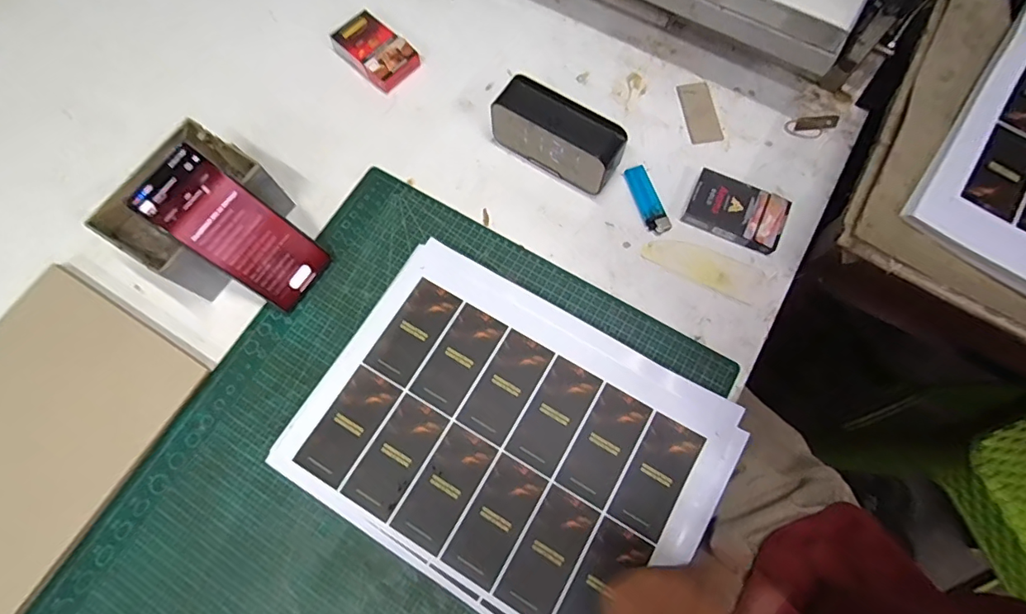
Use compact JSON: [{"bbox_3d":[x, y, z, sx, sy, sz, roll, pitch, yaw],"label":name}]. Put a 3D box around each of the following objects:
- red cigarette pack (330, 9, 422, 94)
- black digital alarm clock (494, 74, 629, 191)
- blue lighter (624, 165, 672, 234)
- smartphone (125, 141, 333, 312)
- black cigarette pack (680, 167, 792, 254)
[{"bbox_3d":[-0.160,-0.301,0.589,0.101,0.026,0.063,39,77,12],"label":"red cigarette pack"},{"bbox_3d":[0.049,-0.179,0.528,0.137,0.070,0.044,32,75,10],"label":"black digital alarm clock"},{"bbox_3d":[0.145,-0.116,0.539,0.024,0.013,0.081,-18,73,-5],"label":"blue lighter"},{"bbox_3d":[-0.252,-0.067,0.464,0.012,0.162,0.070,15,66,51],"label":"smartphone"},{"bbox_3d":[0.235,-0.102,0.525,0.097,0.021,0.065,24,74,8],"label":"black cigarette pack"}]

